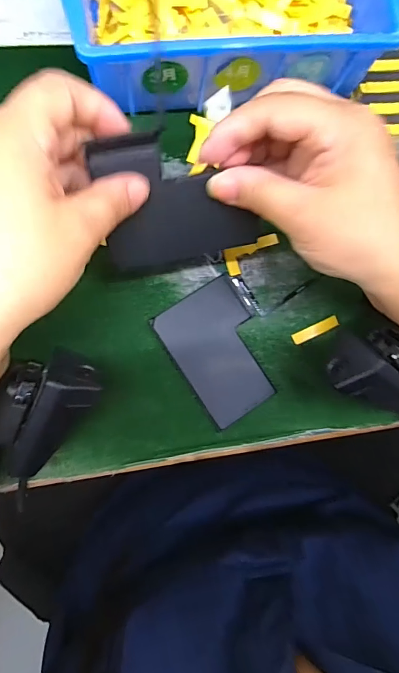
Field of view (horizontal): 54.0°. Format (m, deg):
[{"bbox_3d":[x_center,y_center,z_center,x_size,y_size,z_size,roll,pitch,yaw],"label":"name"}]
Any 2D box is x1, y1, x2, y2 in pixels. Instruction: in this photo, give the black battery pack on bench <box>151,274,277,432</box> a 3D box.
[{"bbox_3d":[0.018,0.008,0.260,0.068,0.011,0.085,-33,89,-9],"label":"black battery pack on bench"}]

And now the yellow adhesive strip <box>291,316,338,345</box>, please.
[{"bbox_3d":[0.082,-0.004,0.273,0.035,0.004,0.008,-24,88,-8],"label":"yellow adhesive strip"}]

